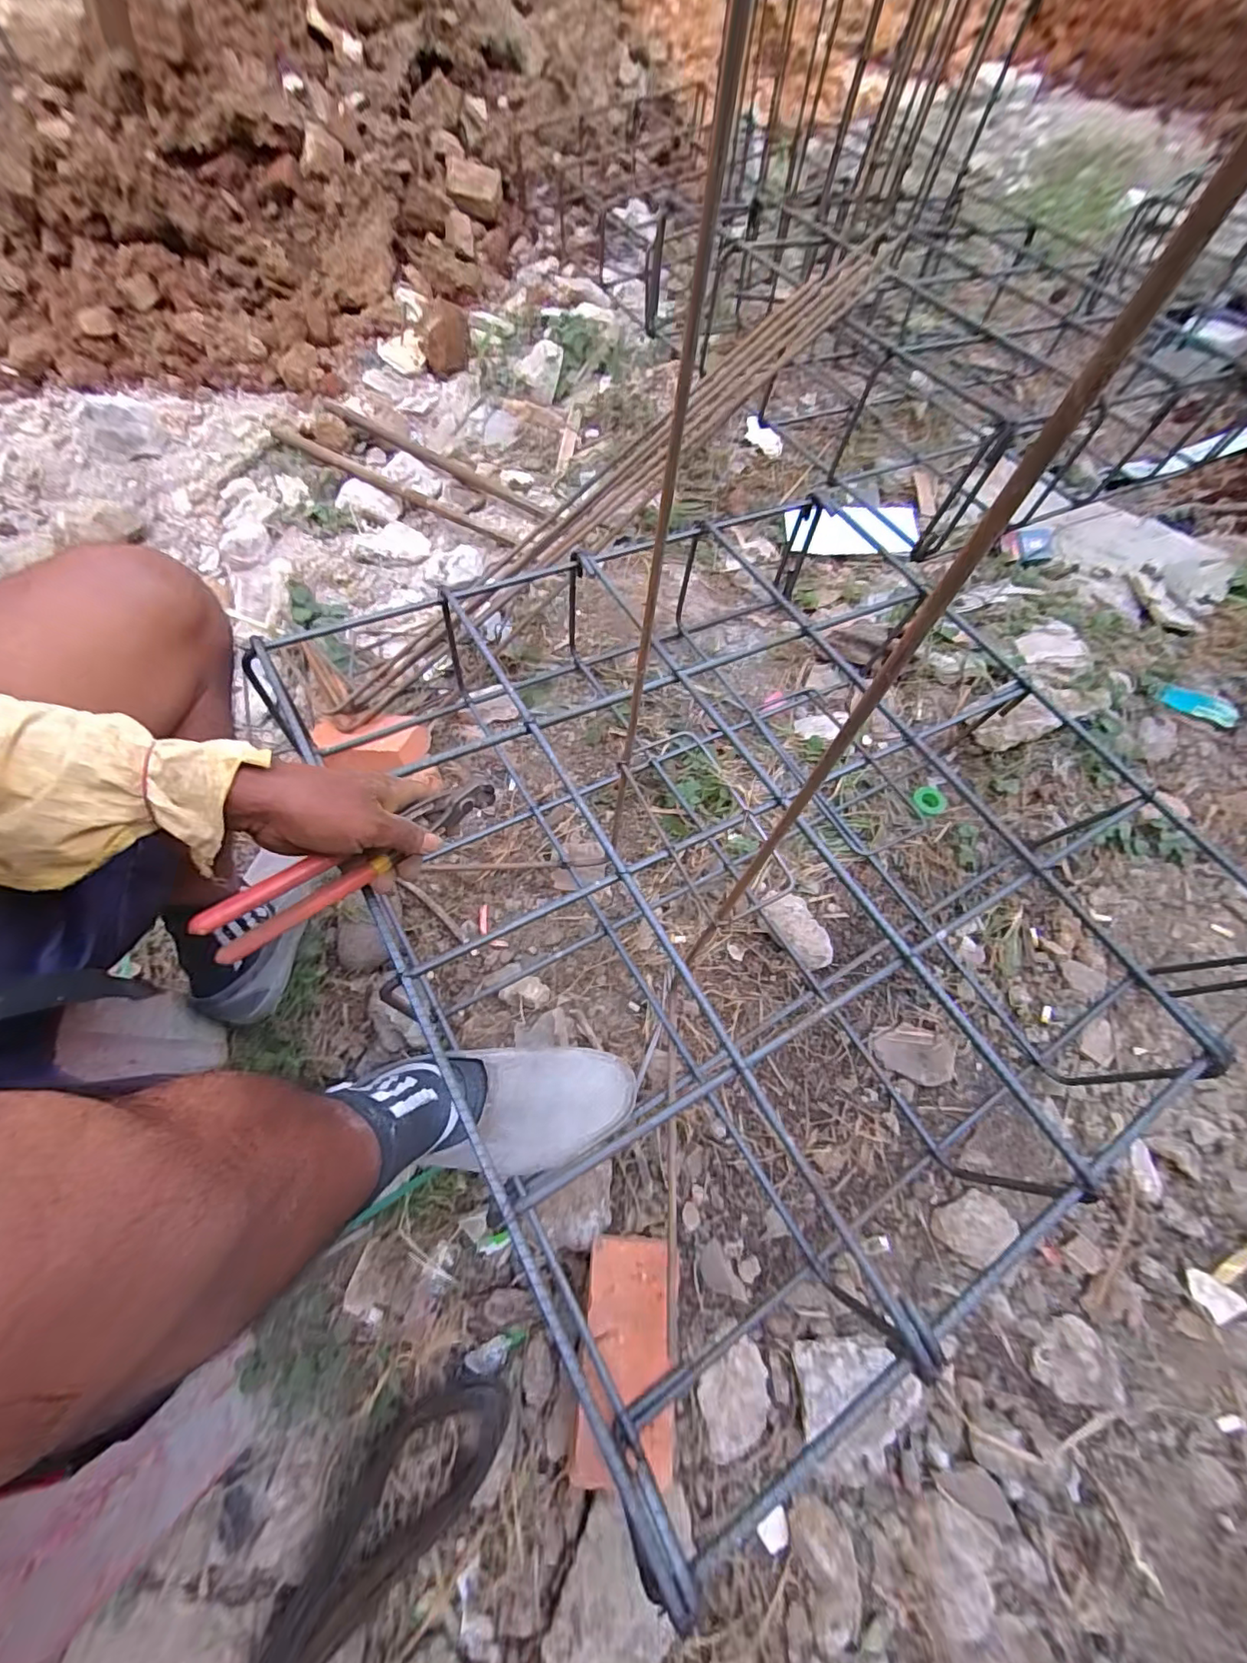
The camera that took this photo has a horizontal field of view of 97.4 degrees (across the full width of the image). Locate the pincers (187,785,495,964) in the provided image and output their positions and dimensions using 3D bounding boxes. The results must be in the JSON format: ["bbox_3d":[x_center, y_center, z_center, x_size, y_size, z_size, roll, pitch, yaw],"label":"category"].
[{"bbox_3d":[-0.193,0.019,0.411,0.218,0.037,0.022,-35,68,-31],"label":"pincers"}]

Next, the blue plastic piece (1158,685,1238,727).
[{"bbox_3d":[0.908,-0.200,0.866,0.117,0.014,0.041,22,67,11],"label":"blue plastic piece"}]

